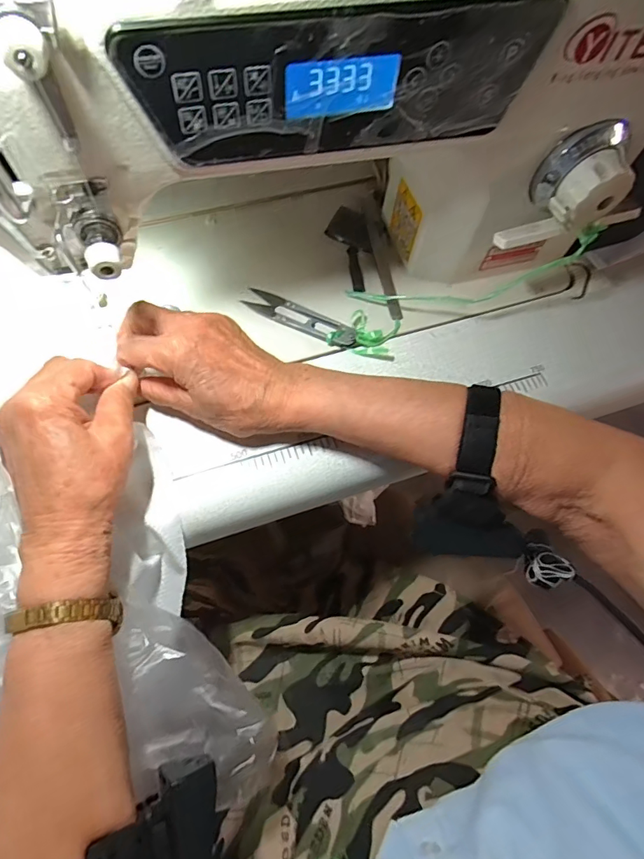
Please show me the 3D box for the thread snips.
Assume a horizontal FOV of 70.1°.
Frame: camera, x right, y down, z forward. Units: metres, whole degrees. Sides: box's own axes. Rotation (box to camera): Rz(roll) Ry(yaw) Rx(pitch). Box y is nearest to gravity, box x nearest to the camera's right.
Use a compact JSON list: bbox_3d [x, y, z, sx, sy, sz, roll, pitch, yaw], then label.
[{"bbox_3d":[-0.018,-0.092,0.375,0.097,0.007,0.023,26,67,8],"label":"thread snips"}]

